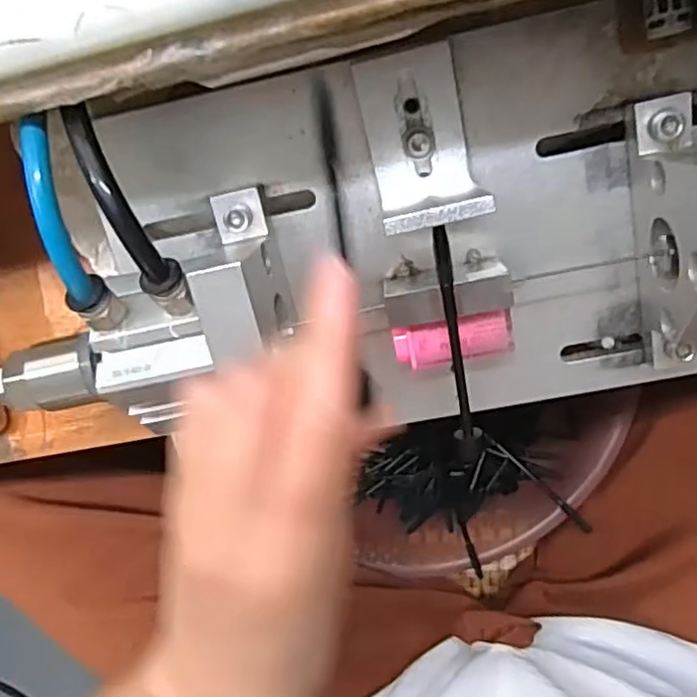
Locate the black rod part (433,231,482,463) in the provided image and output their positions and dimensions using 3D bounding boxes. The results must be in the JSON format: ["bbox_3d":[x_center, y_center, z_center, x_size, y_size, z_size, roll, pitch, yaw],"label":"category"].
[{"bbox_3d":[0.043,0.000,0.260,0.010,0.004,0.096,-8,107,8],"label":"black rod part"}]

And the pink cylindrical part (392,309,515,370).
[{"bbox_3d":[0.043,-0.003,0.264,0.048,0.013,0.017,-9,87,7],"label":"pink cylindrical part"}]

